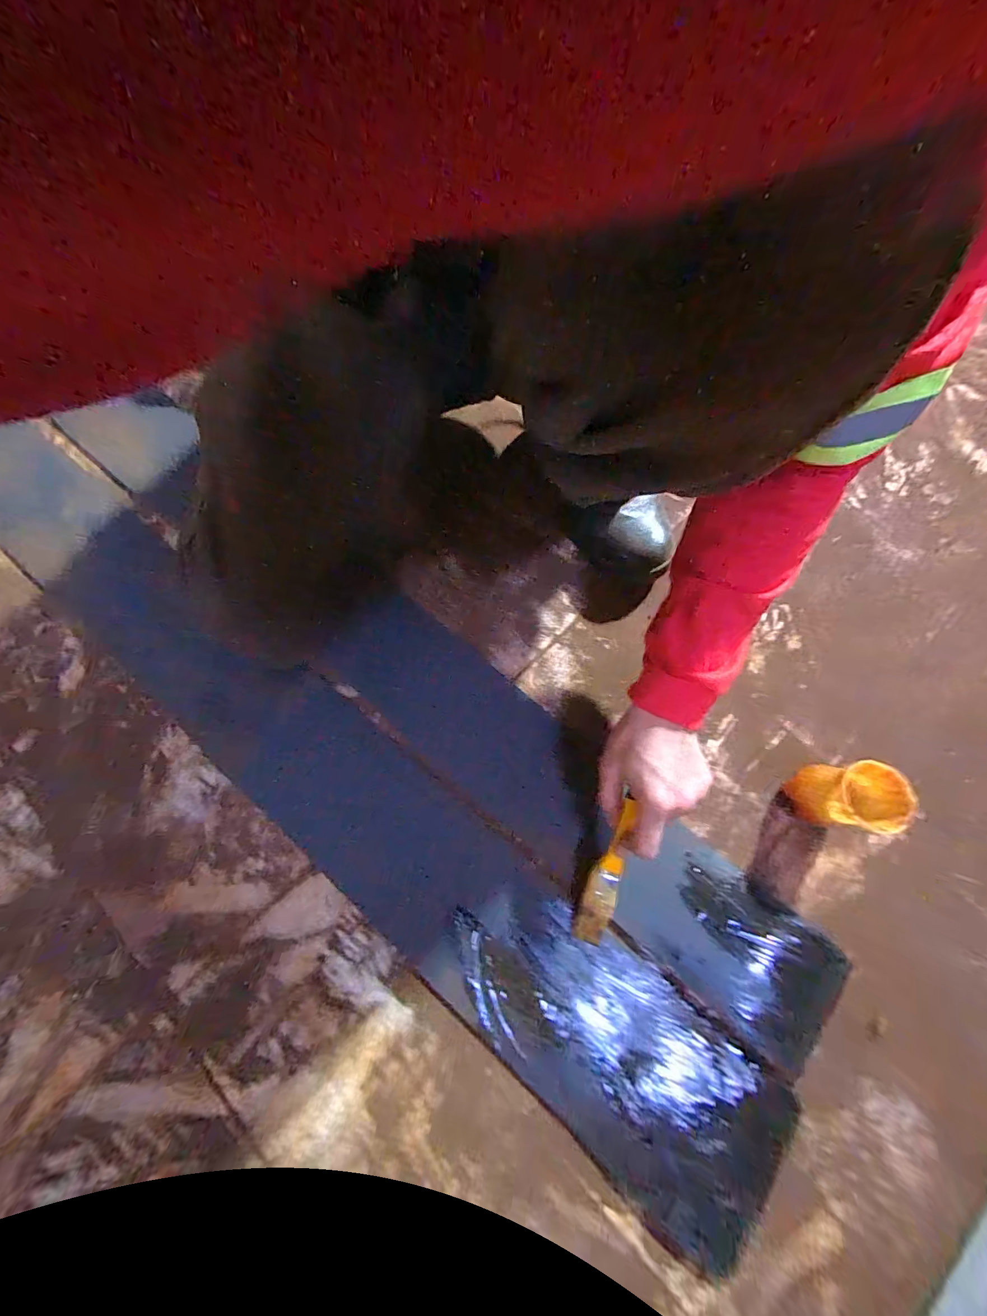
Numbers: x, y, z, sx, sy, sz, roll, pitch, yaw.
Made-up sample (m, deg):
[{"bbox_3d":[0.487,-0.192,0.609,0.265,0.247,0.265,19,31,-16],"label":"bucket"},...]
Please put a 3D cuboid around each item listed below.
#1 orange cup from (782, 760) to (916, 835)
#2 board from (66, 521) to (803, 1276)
[{"bbox_3d":[0.321,0.128,0.405,0.052,0.087,0.057,2,72,-2],"label":"orange cup"},{"bbox_3d":[-0.116,0.157,0.422,0.845,0.033,0.138,39,74,10],"label":"board"}]

